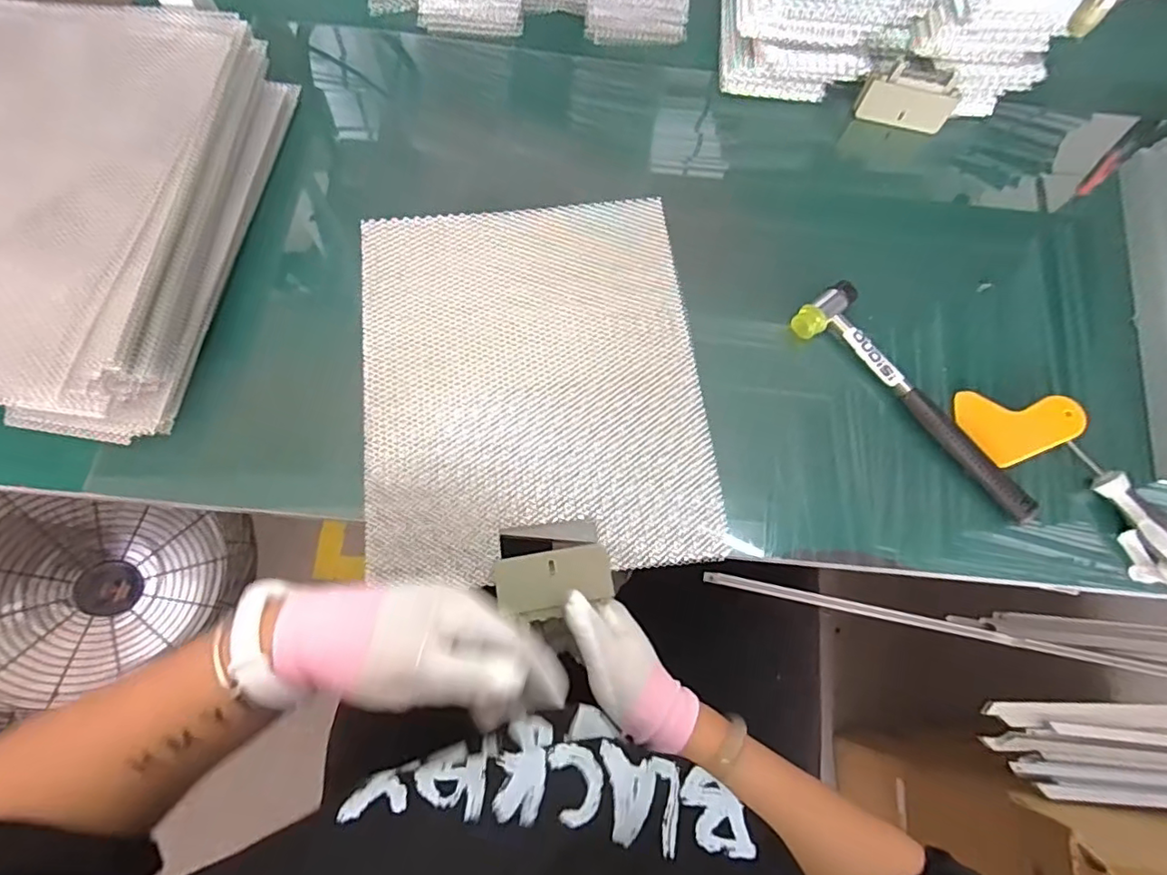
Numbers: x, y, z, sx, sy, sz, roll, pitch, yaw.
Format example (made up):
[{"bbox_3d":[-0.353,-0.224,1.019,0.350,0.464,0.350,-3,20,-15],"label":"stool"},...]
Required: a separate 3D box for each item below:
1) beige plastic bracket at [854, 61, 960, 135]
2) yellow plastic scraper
[{"bbox_3d":[0.320,-0.334,0.565,0.087,0.051,0.018,12,72,1],"label":"beige plastic bracket"},{"bbox_3d":[0.369,-0.007,0.483,0.097,0.009,0.065,4,69,8],"label":"yellow plastic scraper"}]

